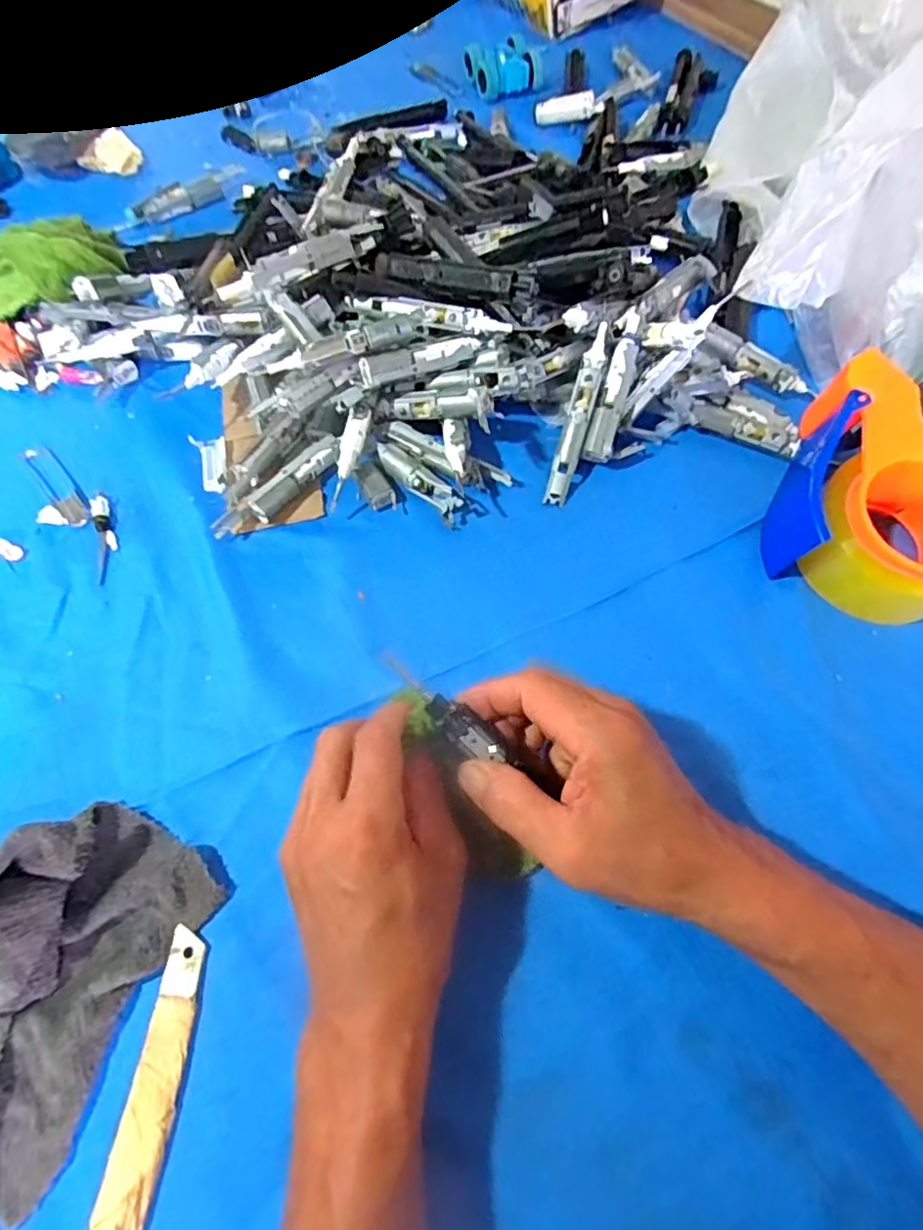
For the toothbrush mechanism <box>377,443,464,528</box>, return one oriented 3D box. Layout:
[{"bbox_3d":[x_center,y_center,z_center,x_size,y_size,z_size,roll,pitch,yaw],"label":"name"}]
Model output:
[{"bbox_3d":[-0.030,-0.095,0.425,0.018,0.020,0.080,-41,69,-18],"label":"toothbrush mechanism"}]

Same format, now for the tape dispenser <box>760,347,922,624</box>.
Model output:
[{"bbox_3d":[0.274,-0.075,0.375,0.124,0.067,0.148,24,65,13],"label":"tape dispenser"}]

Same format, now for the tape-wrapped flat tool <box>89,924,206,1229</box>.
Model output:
[{"bbox_3d":[-0.141,0.215,0.274,0.023,0.006,0.119,4,62,3],"label":"tape-wrapped flat tool"}]

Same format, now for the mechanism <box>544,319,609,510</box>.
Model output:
[{"bbox_3d":[0.084,-0.143,0.424,0.016,0.010,0.129,16,92,11],"label":"mechanism"}]

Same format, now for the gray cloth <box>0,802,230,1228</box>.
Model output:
[{"bbox_3d":[-0.194,0.171,0.273,0.085,0.052,0.150,23,65,13],"label":"gray cloth"}]

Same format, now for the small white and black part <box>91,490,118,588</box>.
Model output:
[{"bbox_3d":[-0.254,-0.057,0.418,0.014,0.004,0.075,-17,63,-8],"label":"small white and black part"}]

